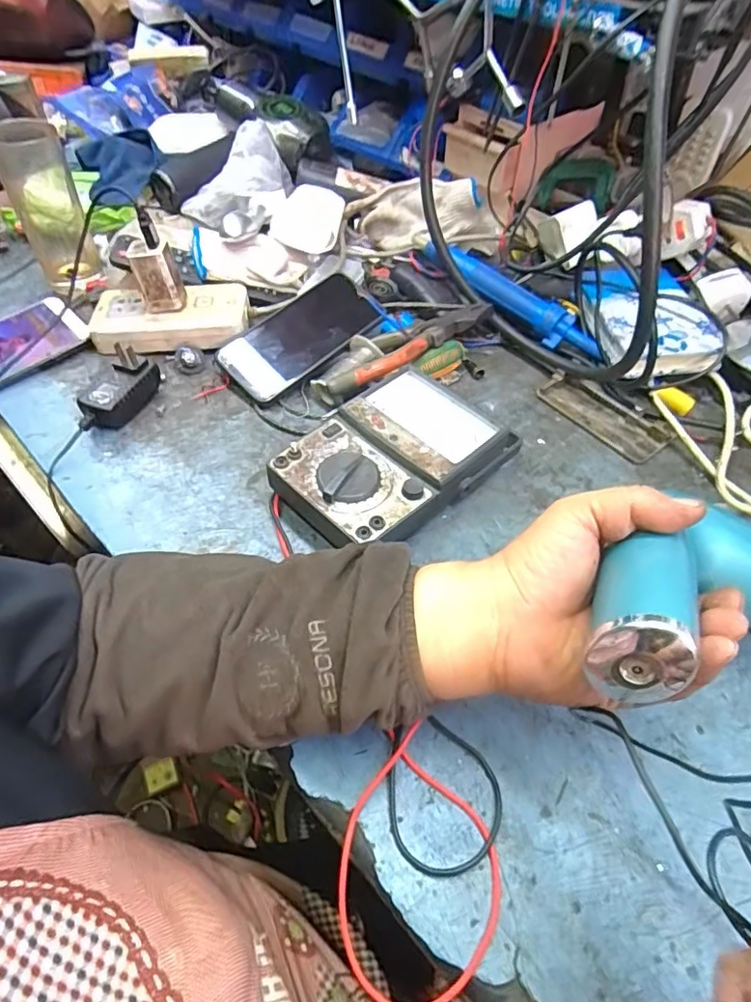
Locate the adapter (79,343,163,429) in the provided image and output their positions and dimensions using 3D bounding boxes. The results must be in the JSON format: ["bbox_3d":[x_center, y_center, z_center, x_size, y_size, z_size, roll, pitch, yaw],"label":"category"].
[{"bbox_3d":[-0.226,-0.096,0.489,0.034,0.045,0.079,13,52,8],"label":"adapter"}]

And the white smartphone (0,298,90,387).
[{"bbox_3d":[-0.358,-0.145,0.528,0.074,0.012,0.147,41,65,16],"label":"white smartphone"}]

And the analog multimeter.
[{"bbox_3d":[0.017,-0.032,0.445,0.114,0.048,0.183,38,59,25],"label":"analog multimeter"}]

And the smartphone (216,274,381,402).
[{"bbox_3d":[-0.072,-0.160,0.541,0.152,0.011,0.081,-40,69,-13],"label":"smartphone"}]

